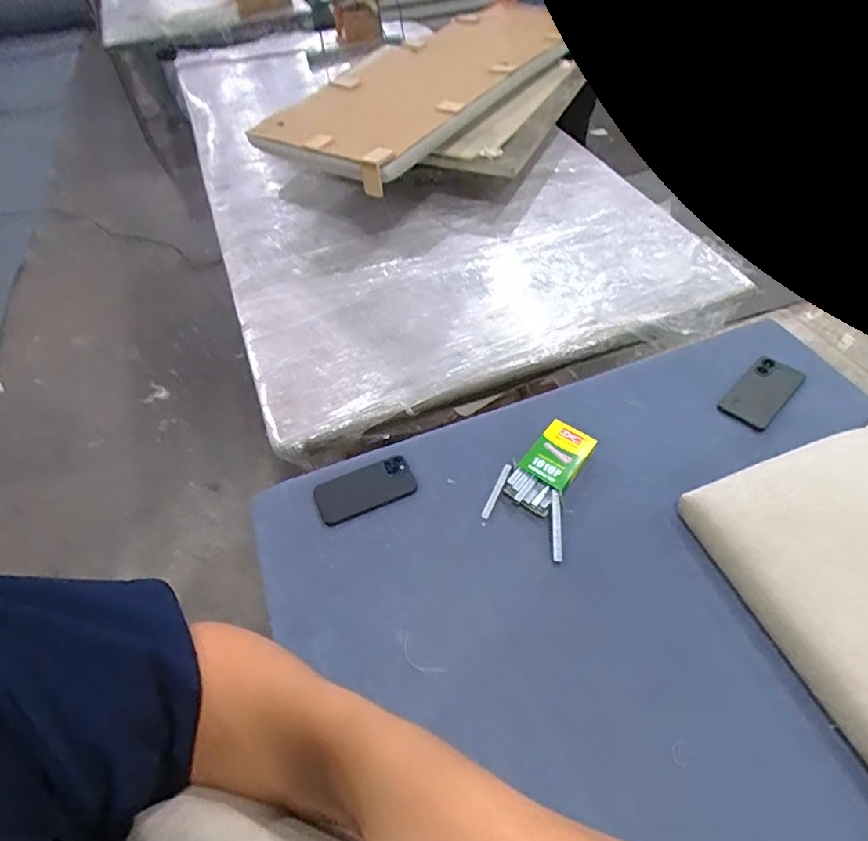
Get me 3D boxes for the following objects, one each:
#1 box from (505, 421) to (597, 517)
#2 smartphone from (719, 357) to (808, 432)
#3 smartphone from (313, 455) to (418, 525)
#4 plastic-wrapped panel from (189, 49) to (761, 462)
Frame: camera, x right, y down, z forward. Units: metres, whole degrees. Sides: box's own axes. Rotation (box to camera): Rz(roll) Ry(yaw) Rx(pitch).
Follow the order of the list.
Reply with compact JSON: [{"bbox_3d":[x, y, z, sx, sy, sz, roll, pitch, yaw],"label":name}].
[{"bbox_3d":[0.174,0.065,0.806,0.077,0.038,0.150,33,61,27],"label":"box"},{"bbox_3d":[0.543,-0.047,0.889,0.155,0.013,0.078,-38,58,-23],"label":"smartphone"},{"bbox_3d":[-0.103,0.104,0.812,0.146,0.015,0.070,-19,52,-10],"label":"smartphone"},{"bbox_3d":[-0.062,-0.618,1.378,0.983,0.082,1.427,-19,59,-11],"label":"plastic-wrapped panel"}]

